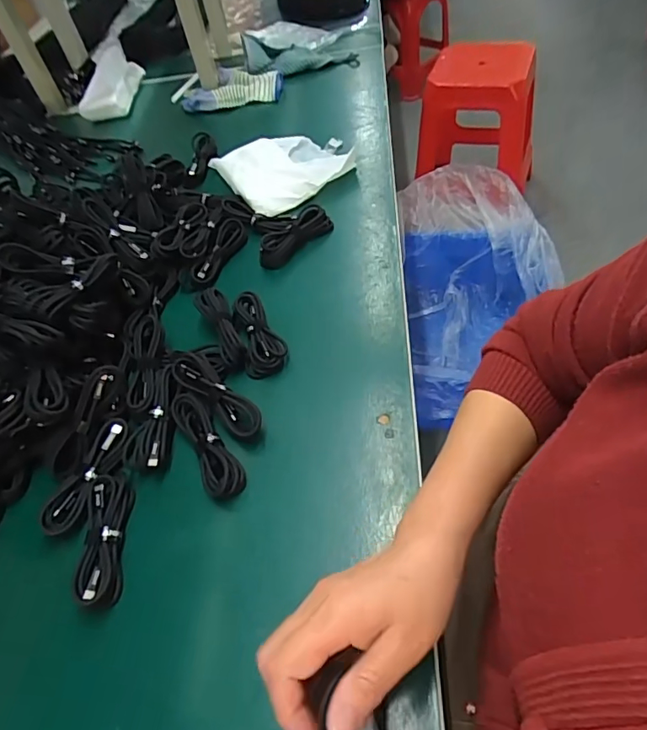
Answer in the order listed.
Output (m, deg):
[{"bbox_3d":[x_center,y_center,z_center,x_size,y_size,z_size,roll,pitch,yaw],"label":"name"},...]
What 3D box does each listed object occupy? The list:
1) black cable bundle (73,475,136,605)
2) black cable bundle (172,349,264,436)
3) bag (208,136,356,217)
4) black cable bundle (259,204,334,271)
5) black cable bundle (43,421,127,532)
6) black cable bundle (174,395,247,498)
[{"bbox_3d":[-0.183,0.145,0.413,0.033,0.019,0.105,-10,51,3],"label":"black cable bundle"},{"bbox_3d":[-0.102,0.028,0.470,0.112,0.024,0.028,40,63,17],"label":"black cable bundle"},{"bbox_3d":[-0.050,-0.299,0.729,0.190,0.028,0.170,-28,53,-12],"label":"bag"},{"bbox_3d":[-0.034,-0.162,0.616,0.034,0.030,0.111,30,63,29],"label":"black cable bundle"},{"bbox_3d":[-0.212,0.100,0.446,0.025,0.022,0.108,14,56,21],"label":"black cable bundle"},{"bbox_3d":[-0.107,0.071,0.450,0.034,0.023,0.110,-29,53,-12],"label":"black cable bundle"}]

